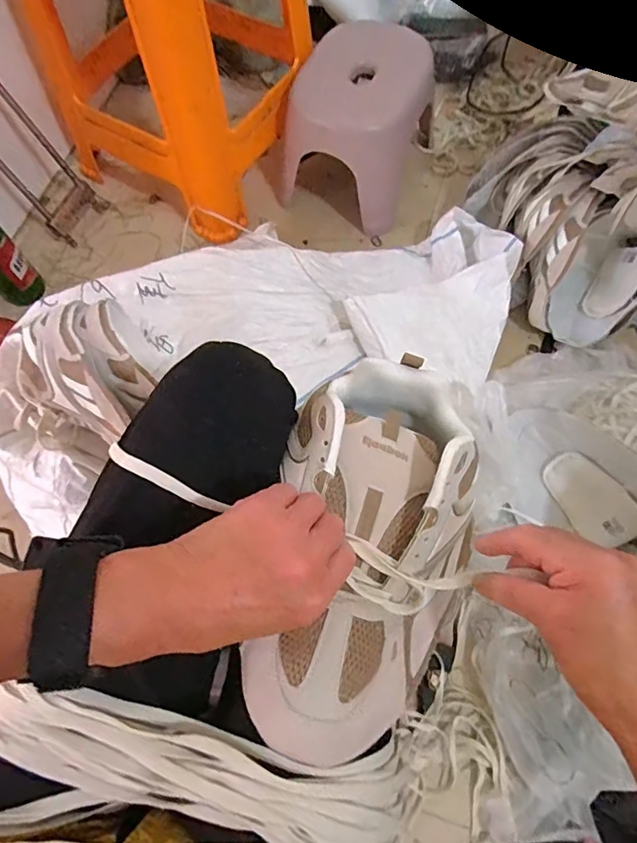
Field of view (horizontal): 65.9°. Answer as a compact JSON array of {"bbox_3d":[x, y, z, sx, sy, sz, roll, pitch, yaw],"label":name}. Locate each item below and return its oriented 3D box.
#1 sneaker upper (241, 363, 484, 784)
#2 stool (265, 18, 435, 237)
[{"bbox_3d":[0.034,0.081,0.336,0.127,0.083,0.260,14,70,7],"label":"sneaker upper"},{"bbox_3d":[0.064,-0.518,0.858,0.220,0.205,0.254,22,70,10],"label":"stool"}]

